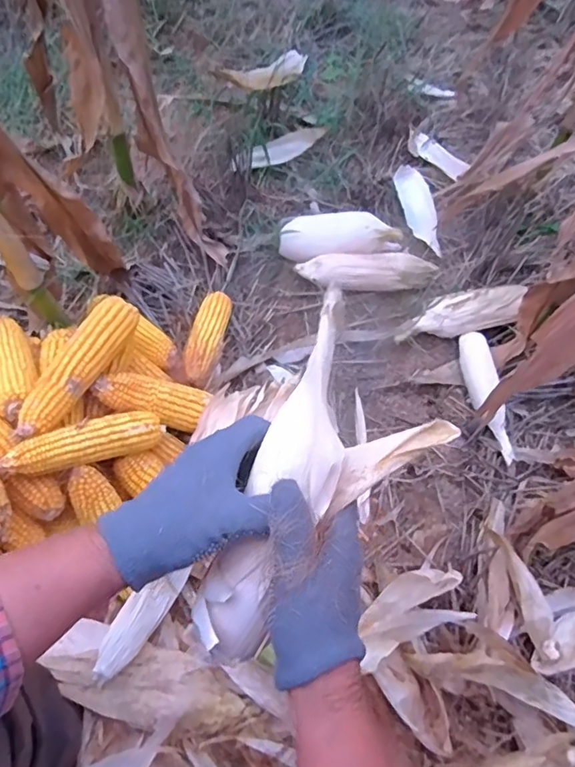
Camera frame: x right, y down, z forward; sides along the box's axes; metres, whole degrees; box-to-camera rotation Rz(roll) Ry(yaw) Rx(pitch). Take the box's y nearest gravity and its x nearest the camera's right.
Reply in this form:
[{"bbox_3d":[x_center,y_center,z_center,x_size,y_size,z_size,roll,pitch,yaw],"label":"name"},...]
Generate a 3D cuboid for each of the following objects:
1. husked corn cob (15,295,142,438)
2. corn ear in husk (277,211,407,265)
[{"bbox_3d":[-0.271,-0.024,0.695,0.053,0.057,0.234,21,61,7],"label":"husked corn cob"},{"bbox_3d":[0.100,-0.286,1.025,0.230,0.070,0.091,-6,61,-8],"label":"corn ear in husk"}]

